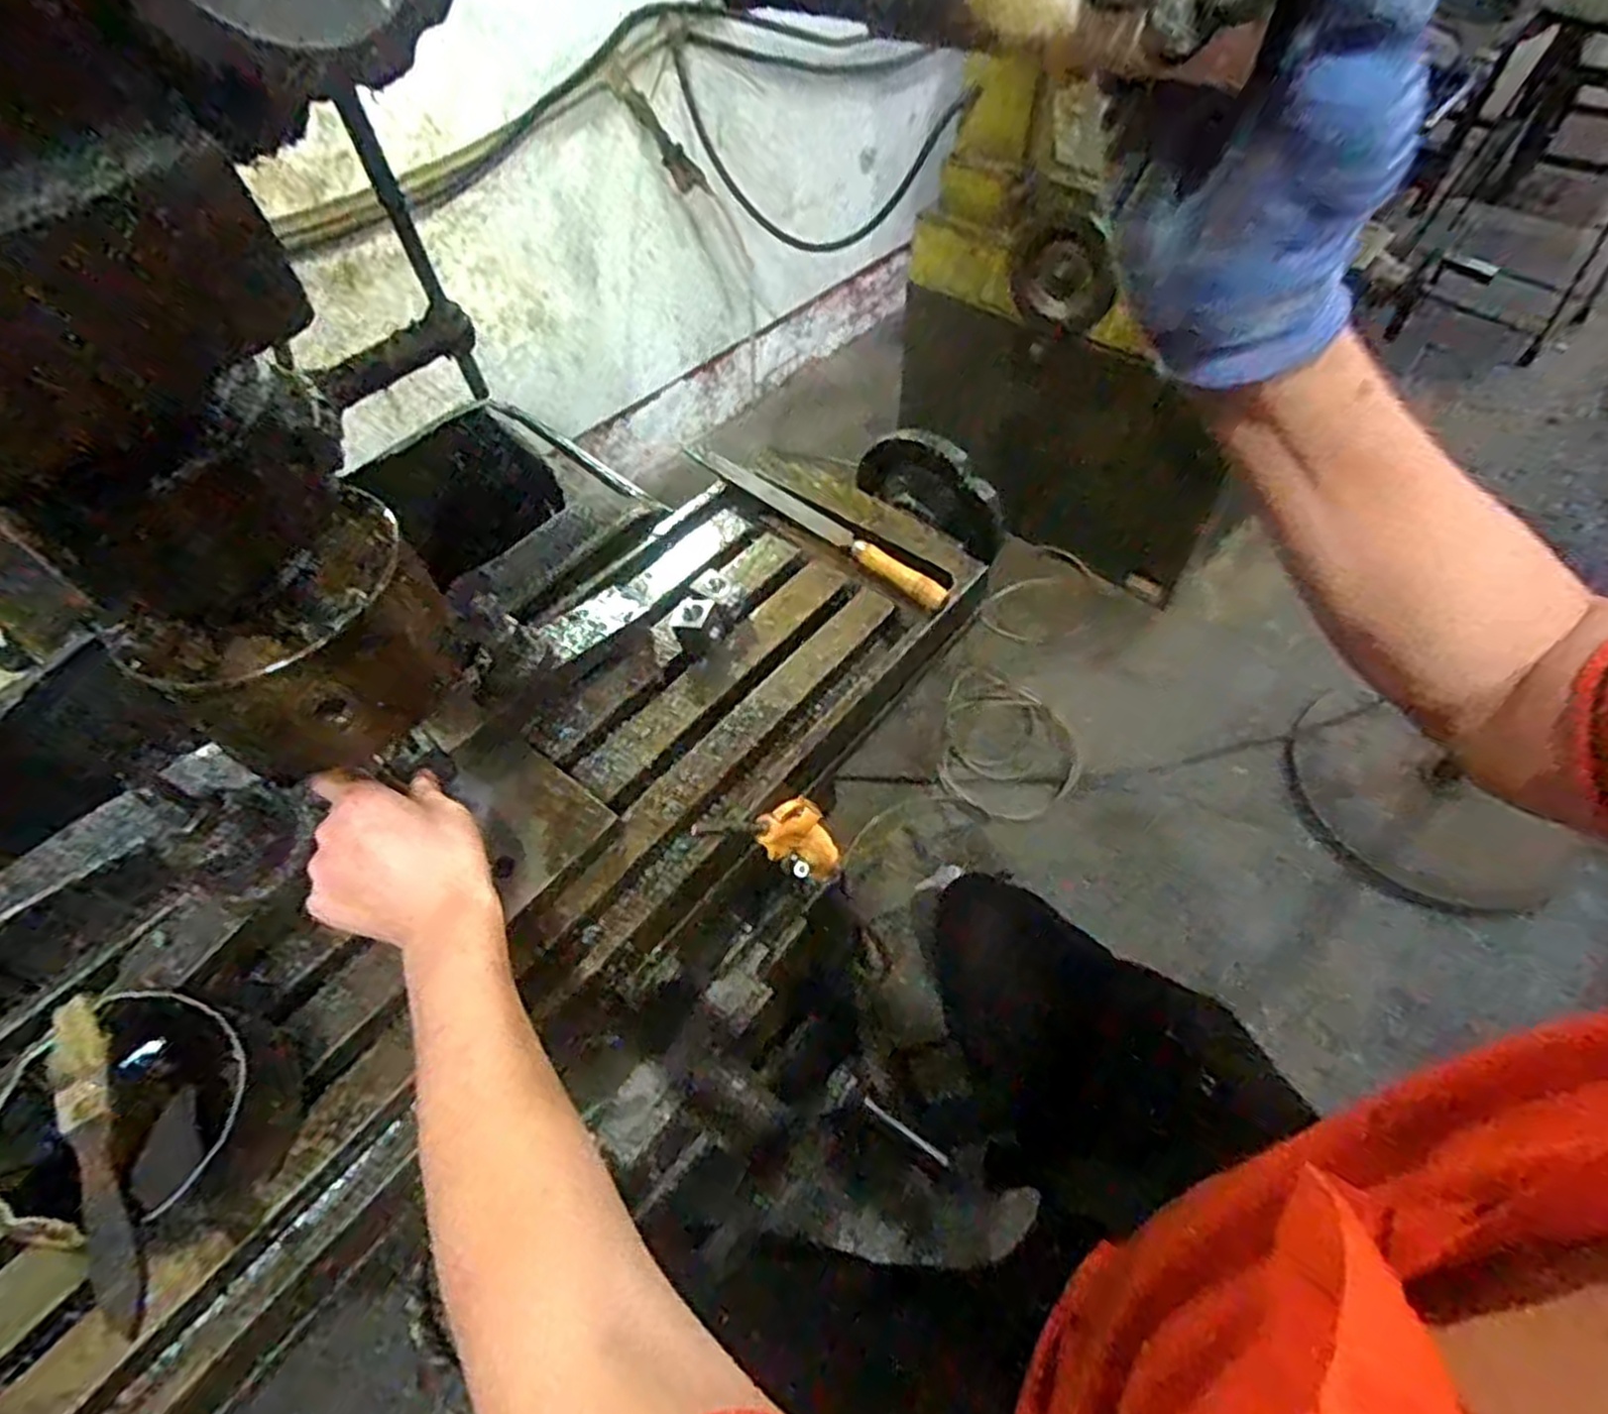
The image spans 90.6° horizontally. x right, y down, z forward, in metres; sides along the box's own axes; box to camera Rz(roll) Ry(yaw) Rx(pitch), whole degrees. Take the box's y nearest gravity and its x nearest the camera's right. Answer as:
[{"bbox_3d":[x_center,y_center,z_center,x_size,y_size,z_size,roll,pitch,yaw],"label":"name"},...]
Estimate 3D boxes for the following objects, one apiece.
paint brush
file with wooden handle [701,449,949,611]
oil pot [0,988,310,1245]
[{"bbox_3d":[-0.309,0.194,0.346,0.020,0.013,0.152,-31,58,-18],"label":"paint brush"},{"bbox_3d":[0.008,-0.148,0.631,0.019,0.021,0.263,-39,61,-23],"label":"file with wooden handle"},{"bbox_3d":[-0.312,0.199,0.380,0.110,0.080,0.109,-2,54,2],"label":"oil pot"}]

